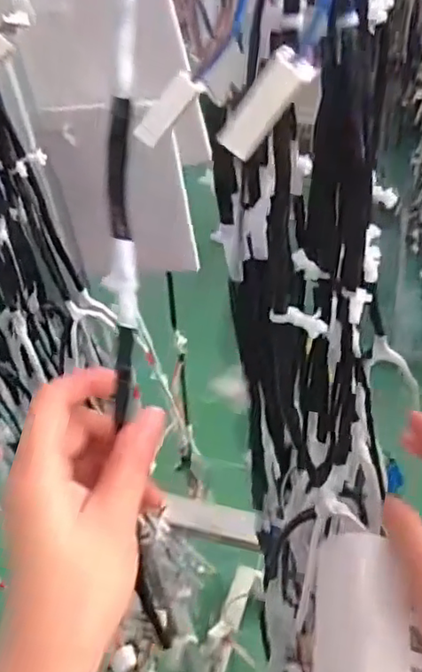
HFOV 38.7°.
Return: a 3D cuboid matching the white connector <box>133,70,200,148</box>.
[{"bbox_3d":[-0.017,-0.085,0.226,0.029,0.010,0.004,-49,42,11],"label":"white connector"}]

